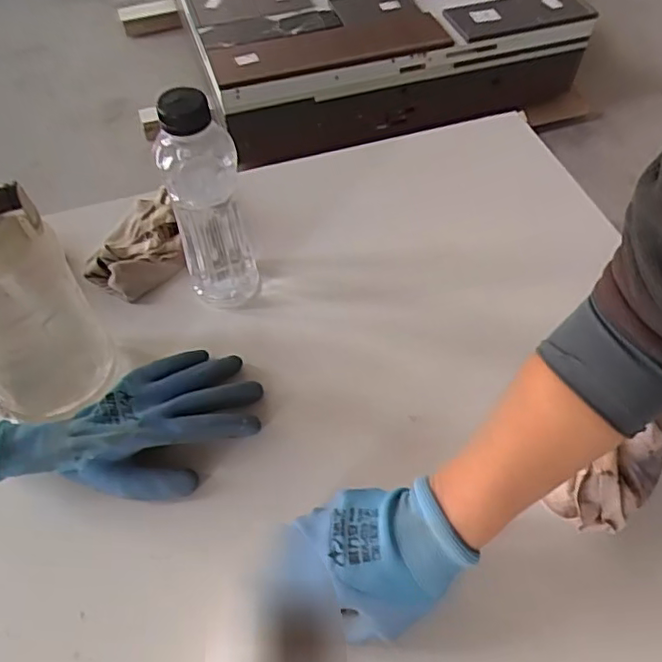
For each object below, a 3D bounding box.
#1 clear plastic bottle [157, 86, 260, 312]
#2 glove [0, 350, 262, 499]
[{"bbox_3d":[-0.113,-0.116,0.562,0.071,0.221,0.068,-13,54,-7],"label":"clear plastic bottle"},{"bbox_3d":[-0.160,0.087,0.516,0.215,0.053,0.115,-28,57,-17],"label":"glove"}]

